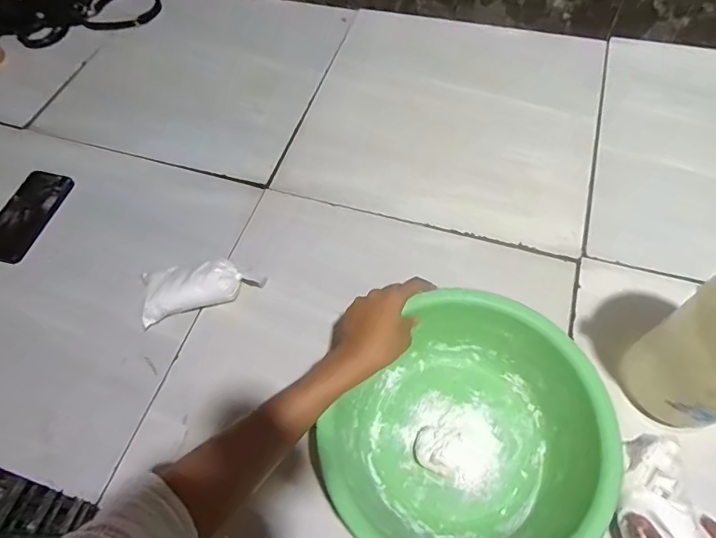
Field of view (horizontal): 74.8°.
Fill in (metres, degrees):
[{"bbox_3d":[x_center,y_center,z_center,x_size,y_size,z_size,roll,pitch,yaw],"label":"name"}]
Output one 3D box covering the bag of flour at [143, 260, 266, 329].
[{"bbox_3d":[-0.221,0.023,0.659,0.171,0.047,0.078,-11,60,-3],"label":"bag of flour"}]

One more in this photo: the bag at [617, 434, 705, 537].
[{"bbox_3d":[0.314,0.241,0.492,0.063,0.047,0.134,15,62,11],"label":"bag"}]

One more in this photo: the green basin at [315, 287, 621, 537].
[{"bbox_3d":[0.123,0.189,0.520,0.260,0.099,0.283,35,68,20],"label":"green basin"}]

